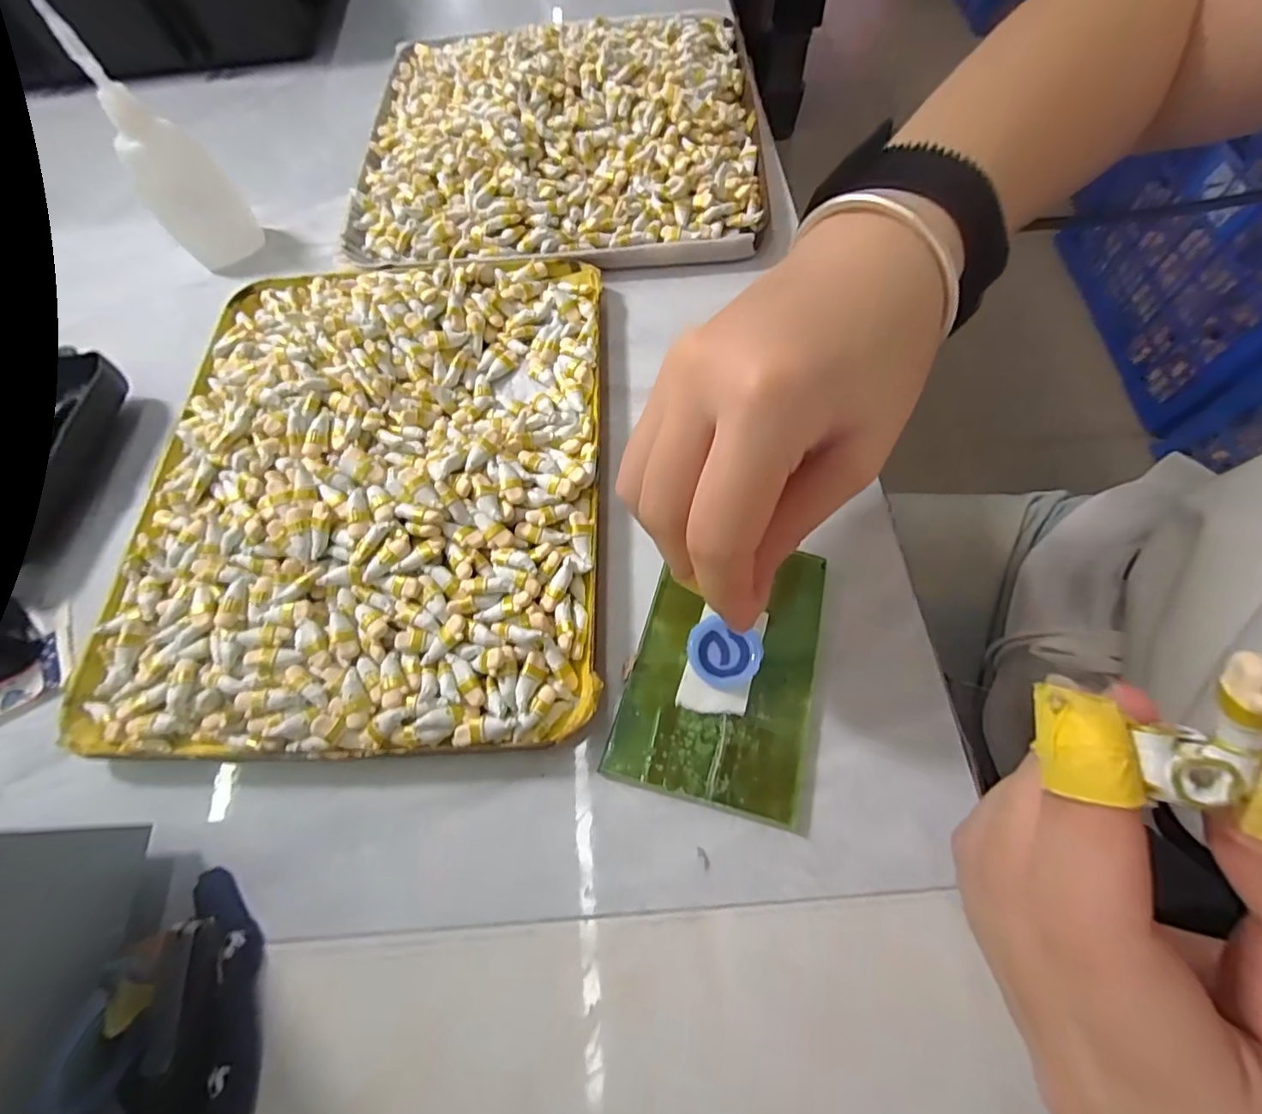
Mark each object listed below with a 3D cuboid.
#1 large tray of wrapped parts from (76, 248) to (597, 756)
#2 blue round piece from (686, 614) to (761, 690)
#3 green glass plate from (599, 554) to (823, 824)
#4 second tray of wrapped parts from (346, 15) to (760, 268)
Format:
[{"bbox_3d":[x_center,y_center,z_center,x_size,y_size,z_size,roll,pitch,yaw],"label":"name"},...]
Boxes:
[{"bbox_3d":[-0.114,-0.042,0.237,0.197,0.024,0.238,-2,67,2],"label":"large tray of wrapped parts"},{"bbox_3d":[0.035,0.036,0.203,0.026,0.004,0.025,-1,67,3],"label":"blue round piece"},{"bbox_3d":[0.036,0.040,0.207,0.067,0.005,0.099,13,68,9],"label":"green glass plate"},{"bbox_3d":[-0.045,-0.262,0.326,0.235,0.027,0.215,-1,67,3],"label":"second tray of wrapped parts"}]

